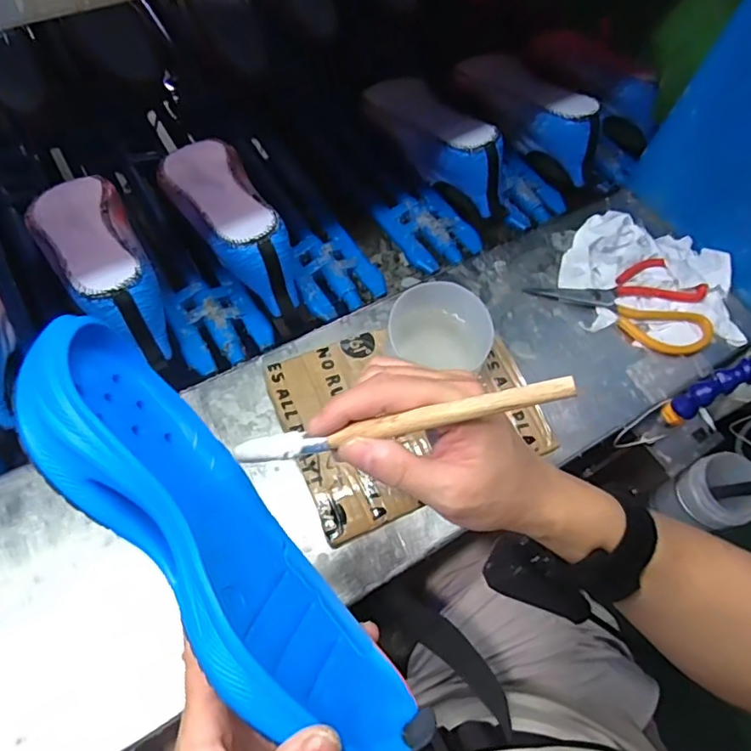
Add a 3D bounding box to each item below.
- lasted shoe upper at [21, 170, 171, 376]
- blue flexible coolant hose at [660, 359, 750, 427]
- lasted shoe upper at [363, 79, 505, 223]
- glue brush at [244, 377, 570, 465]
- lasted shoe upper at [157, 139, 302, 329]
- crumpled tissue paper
[{"bbox_3d":[-0.274,-0.115,0.532,0.089,0.093,0.250,-25,69,-14],"label":"lasted shoe upper"},{"bbox_3d":[0.329,0.003,0.490,0.143,0.034,0.023,-33,57,28],"label":"blue flexible coolant hose"},{"bbox_3d":[0.068,-0.295,0.671,0.072,0.102,0.254,-27,70,-14],"label":"lasted shoe upper"},{"bbox_3d":[0.007,0.024,0.274,0.179,0.007,0.014,-14,57,20],"label":"glue brush"},{"bbox_3d":[-0.159,-0.166,0.576,0.087,0.102,0.250,-22,69,-13],"label":"lasted shoe upper"},{"bbox_3d":[0.302,-0.106,0.588,0.194,0.040,0.157,-3,66,-5],"label":"crumpled tissue paper"}]

